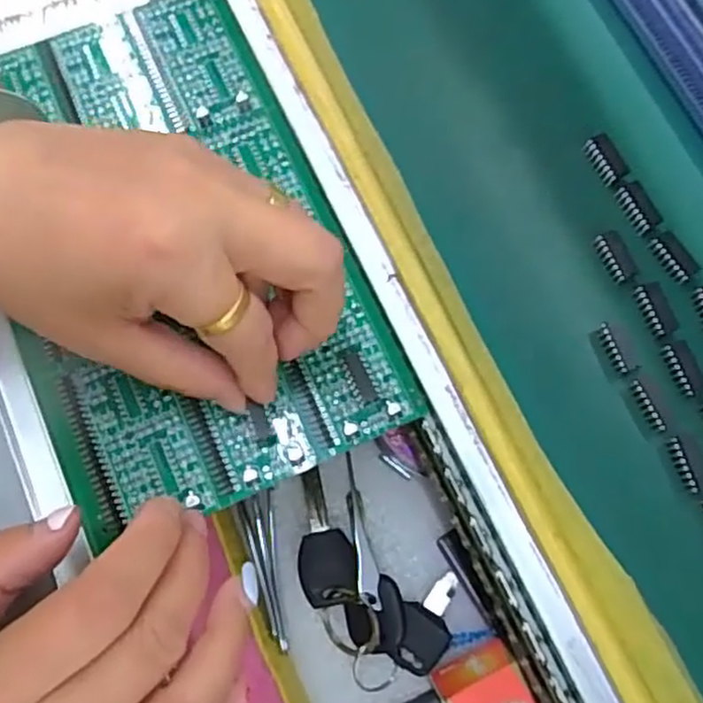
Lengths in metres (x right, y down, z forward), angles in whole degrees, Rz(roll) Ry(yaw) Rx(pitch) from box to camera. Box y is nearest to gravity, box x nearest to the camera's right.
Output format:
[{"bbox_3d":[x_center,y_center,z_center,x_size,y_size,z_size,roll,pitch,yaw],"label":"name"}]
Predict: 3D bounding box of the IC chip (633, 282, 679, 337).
[{"bbox_3d":[0.109,-0.015,0.249,0.009,0.004,0.019,-16,76,-7],"label":"IC chip"}]

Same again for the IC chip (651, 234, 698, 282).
[{"bbox_3d":[0.119,-0.035,0.256,0.009,0.004,0.019,-28,77,-10],"label":"IC chip"}]

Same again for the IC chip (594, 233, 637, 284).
[{"bbox_3d":[0.097,-0.035,0.254,0.008,0.006,0.018,-22,76,-8],"label":"IC chip"}]

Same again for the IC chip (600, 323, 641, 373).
[{"bbox_3d":[0.095,-0.002,0.245,0.008,0.004,0.019,-17,76,-7],"label":"IC chip"}]

